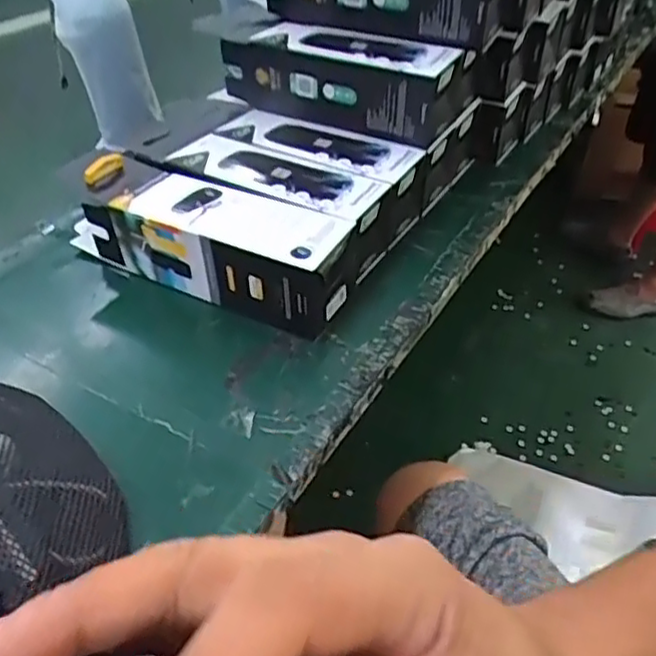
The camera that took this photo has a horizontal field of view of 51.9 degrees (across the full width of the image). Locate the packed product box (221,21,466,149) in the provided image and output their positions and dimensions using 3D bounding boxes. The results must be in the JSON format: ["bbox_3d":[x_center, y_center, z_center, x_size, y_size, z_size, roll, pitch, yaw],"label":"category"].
[{"bbox_3d":[0.010,-0.264,0.704,0.236,0.077,0.079,20,43,19],"label":"packed product box"}]

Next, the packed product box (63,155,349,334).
[{"bbox_3d":[-0.111,-0.080,0.597,0.274,0.086,0.077,20,43,23],"label":"packed product box"}]

